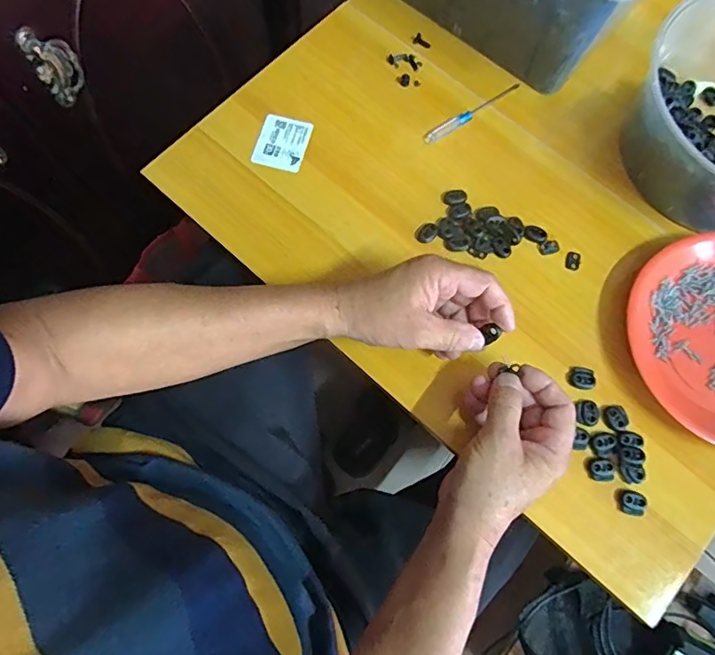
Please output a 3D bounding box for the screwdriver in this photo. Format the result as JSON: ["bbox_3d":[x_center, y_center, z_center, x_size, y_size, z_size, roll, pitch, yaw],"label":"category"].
[{"bbox_3d":[0.120,-0.220,0.536,0.122,0.011,0.015,-31,77,-10],"label":"screwdriver"}]

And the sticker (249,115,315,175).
[{"bbox_3d":[-0.075,-0.185,0.525,0.048,0.004,0.057,17,77,-2],"label":"sticker"}]

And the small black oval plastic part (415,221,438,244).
[{"bbox_3d":[0.066,-0.089,0.495,0.019,0.007,0.022,43,77,10],"label":"small black oval plastic part"}]

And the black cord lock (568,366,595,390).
[{"bbox_3d":[0.197,0.044,0.457,0.021,0.006,0.020,9,73,1],"label":"black cord lock"}]

